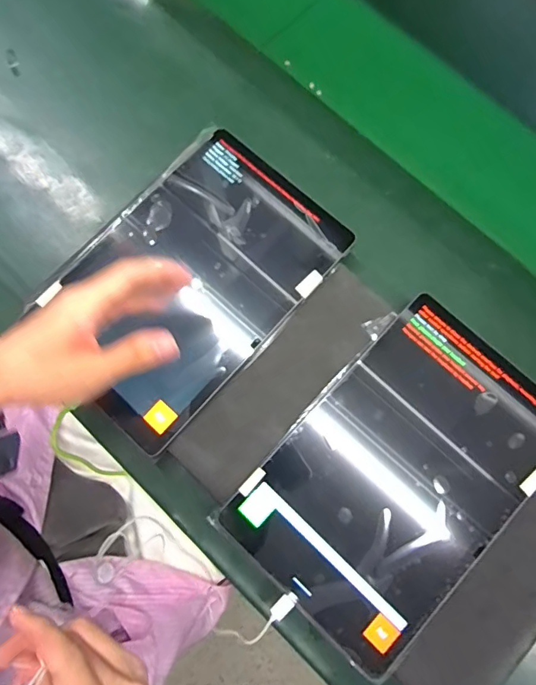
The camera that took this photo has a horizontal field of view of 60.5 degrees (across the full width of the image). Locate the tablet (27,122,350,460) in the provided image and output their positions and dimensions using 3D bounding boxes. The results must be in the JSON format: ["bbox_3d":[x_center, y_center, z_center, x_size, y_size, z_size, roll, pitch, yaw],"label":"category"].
[{"bbox_3d":[-0.067,-0.055,0.395,0.170,0.011,0.248,42,81,9],"label":"tablet"}]

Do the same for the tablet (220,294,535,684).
[{"bbox_3d":[0.106,0.103,0.361,0.165,0.006,0.252,43,83,8],"label":"tablet"}]

